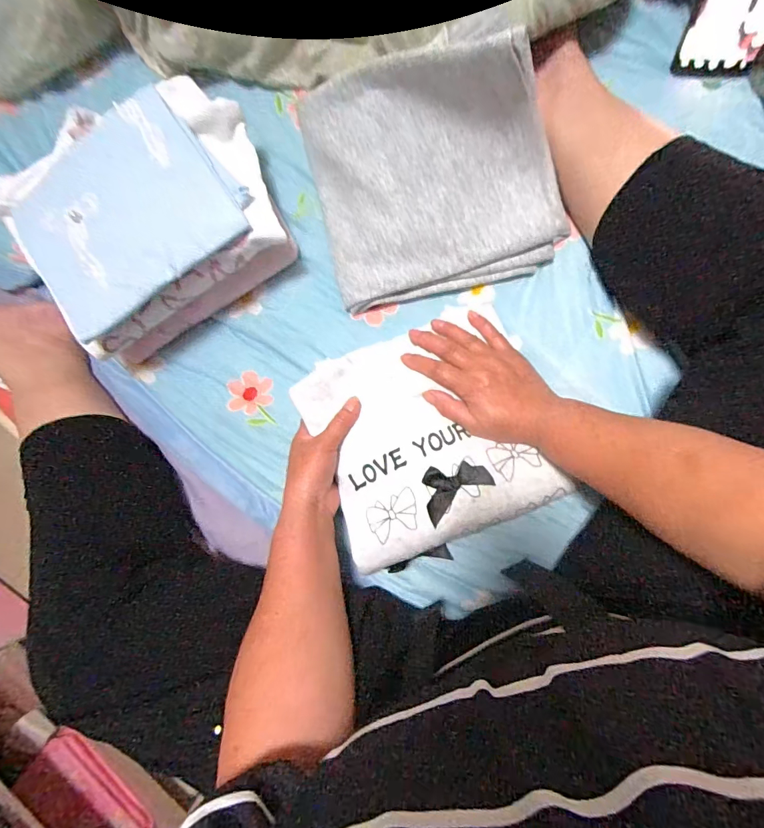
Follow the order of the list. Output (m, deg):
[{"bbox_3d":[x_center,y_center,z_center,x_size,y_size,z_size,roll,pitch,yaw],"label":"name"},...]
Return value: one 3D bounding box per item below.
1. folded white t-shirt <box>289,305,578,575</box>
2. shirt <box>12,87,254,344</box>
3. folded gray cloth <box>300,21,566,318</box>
[{"bbox_3d":[0.039,0.024,0.440,0.222,0.054,0.231,-31,84,7],"label":"folded white t-shirt"},{"bbox_3d":[-0.251,-0.192,0.413,0.208,0.027,0.167,-31,83,7],"label":"shirt"},{"bbox_3d":[0.049,-0.238,0.412,0.245,0.109,0.207,-10,86,9],"label":"folded gray cloth"}]

